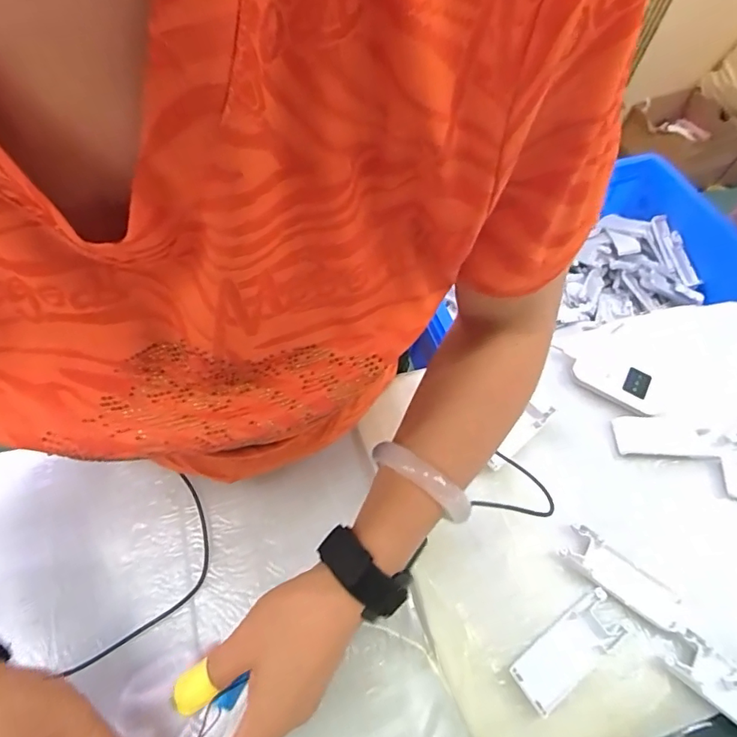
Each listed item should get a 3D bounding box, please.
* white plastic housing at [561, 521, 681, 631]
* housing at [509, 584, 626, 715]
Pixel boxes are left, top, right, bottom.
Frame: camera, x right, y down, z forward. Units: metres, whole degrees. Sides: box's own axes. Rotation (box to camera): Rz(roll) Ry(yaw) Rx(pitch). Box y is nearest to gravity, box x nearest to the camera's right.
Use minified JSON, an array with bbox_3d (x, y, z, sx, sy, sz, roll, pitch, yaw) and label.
[{"bbox_3d":[0.224,0.184,0.421,0.104,0.012,0.036,38,64,16],"label":"white plastic housing"},{"bbox_3d":[0.164,0.228,0.390,0.105,0.014,0.040,-29,66,-19],"label":"housing"}]

